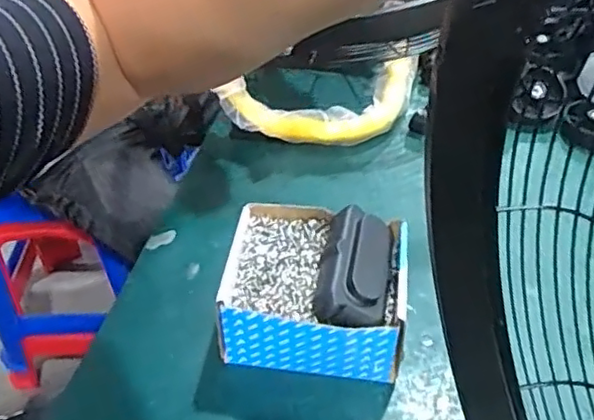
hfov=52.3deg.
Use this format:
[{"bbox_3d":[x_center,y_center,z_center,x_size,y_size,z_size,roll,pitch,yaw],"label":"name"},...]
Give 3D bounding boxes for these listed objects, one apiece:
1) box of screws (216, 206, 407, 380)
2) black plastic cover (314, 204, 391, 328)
[{"bbox_3d":[0.016,0.060,0.473,0.134,0.074,0.116,5,43,8],"label":"box of screws"},{"bbox_3d":[0.043,0.039,0.441,0.048,0.020,0.103,6,43,9],"label":"black plastic cover"}]

